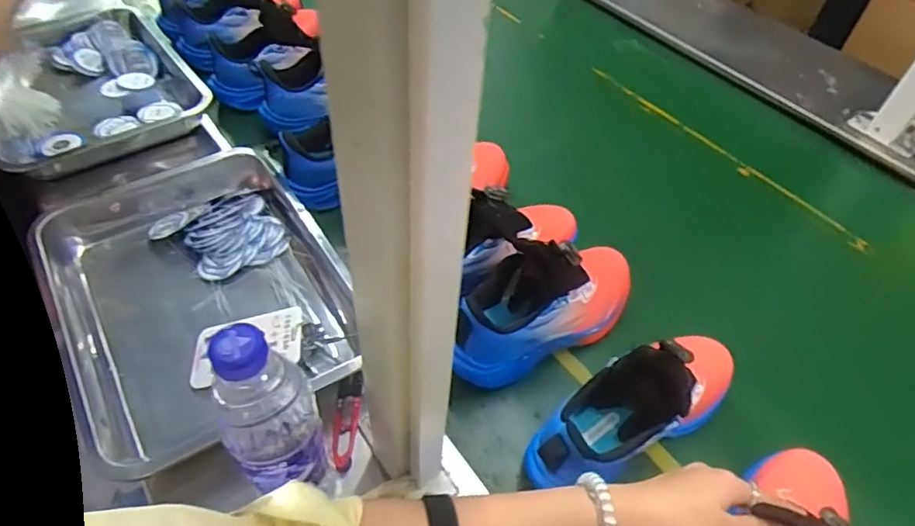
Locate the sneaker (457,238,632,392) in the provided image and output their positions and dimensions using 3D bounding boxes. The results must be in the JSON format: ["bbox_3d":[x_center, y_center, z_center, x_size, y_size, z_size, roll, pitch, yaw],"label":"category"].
[{"bbox_3d":[0.095,0.033,0.586,0.230,0.127,0.083,-21,54,-21],"label":"sneaker"}]

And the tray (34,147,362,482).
[{"bbox_3d":[-0.263,0.026,0.588,0.271,0.052,0.365,-26,55,-24],"label":"tray"}]

